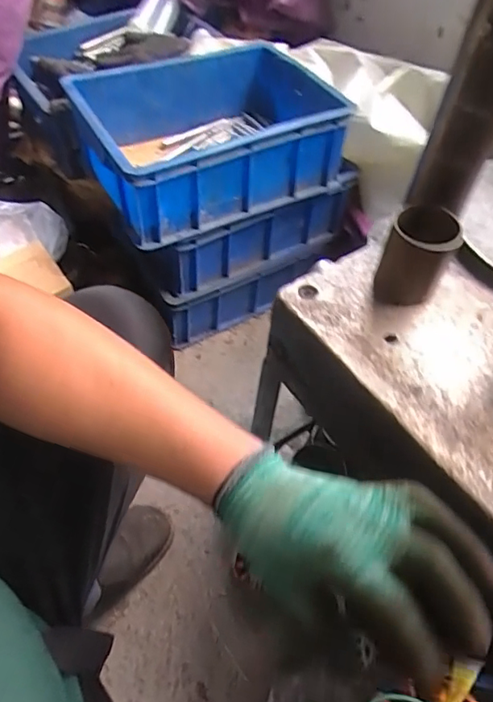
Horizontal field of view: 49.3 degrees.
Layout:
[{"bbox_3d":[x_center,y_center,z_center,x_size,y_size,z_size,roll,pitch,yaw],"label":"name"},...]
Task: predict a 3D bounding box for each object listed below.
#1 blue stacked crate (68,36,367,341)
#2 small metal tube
[{"bbox_3d":[-0.063,-0.302,1.044,0.433,0.410,0.299,-23,58,-20],"label":"blue stacked crate"},{"bbox_3d":[0.184,-0.104,0.581,0.068,0.088,0.071,11,53,4],"label":"small metal tube"}]

